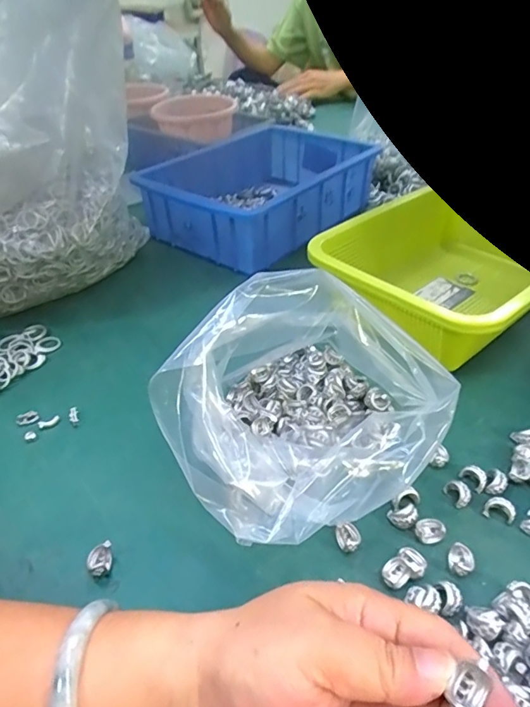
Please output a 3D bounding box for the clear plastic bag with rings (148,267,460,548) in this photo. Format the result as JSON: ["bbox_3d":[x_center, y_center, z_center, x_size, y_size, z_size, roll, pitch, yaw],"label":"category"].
[{"bbox_3d":[0.014,0.016,0.314,0.164,0.147,0.184,-12,40,-11],"label":"clear plastic bag with rings"}]

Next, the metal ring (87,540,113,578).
[{"bbox_3d":[-0.100,0.124,0.291,0.012,0.012,0.018,-2,39,1],"label":"metal ring"}]

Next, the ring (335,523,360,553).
[{"bbox_3d":[0.051,0.114,0.301,0.017,0.011,0.017,-2,39,1],"label":"ring"}]

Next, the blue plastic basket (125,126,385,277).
[{"bbox_3d":[-0.004,-0.226,0.659,0.203,0.077,0.286,26,47,31],"label":"blue plastic basket"}]

